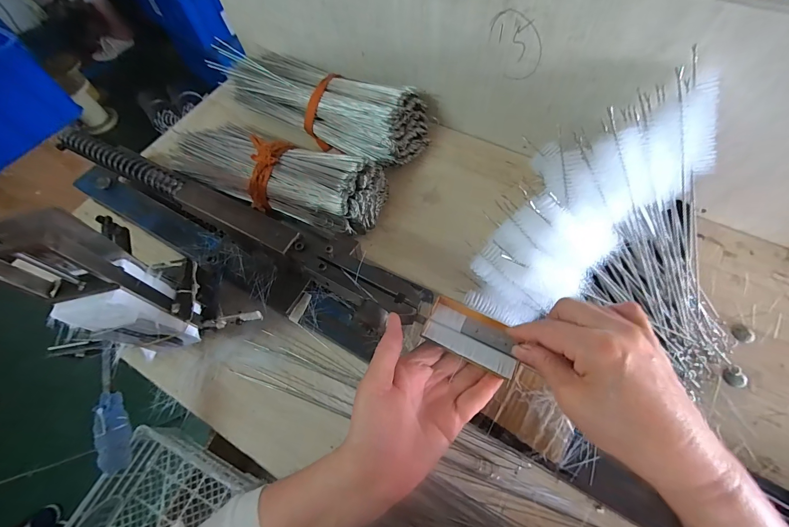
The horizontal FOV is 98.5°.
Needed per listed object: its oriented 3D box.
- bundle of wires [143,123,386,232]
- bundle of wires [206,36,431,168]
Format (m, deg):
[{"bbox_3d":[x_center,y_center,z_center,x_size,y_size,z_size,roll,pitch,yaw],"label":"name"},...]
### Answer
[{"bbox_3d":[-0.200,-0.157,0.543,0.384,0.073,0.127,22,67,14],"label":"bundle of wires"},{"bbox_3d":[-0.124,-0.291,0.605,0.385,0.109,0.142,26,68,16],"label":"bundle of wires"}]

